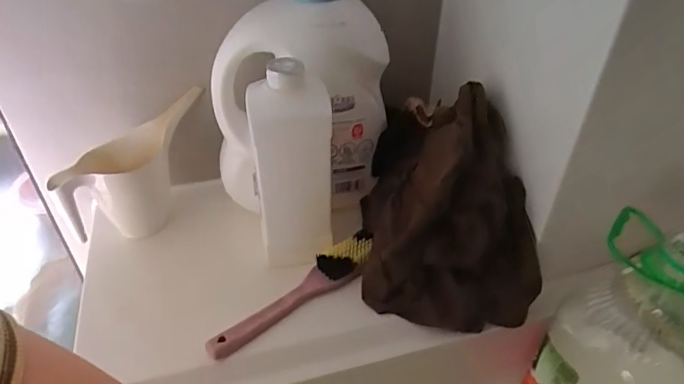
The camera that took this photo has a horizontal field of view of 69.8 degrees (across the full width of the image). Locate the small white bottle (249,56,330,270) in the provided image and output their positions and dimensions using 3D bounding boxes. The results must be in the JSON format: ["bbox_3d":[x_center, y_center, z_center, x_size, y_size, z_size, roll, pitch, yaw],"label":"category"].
[{"bbox_3d":[-0.054,-0.022,0.520,0.080,0.223,0.088,-4,40,-6],"label":"small white bottle"}]

